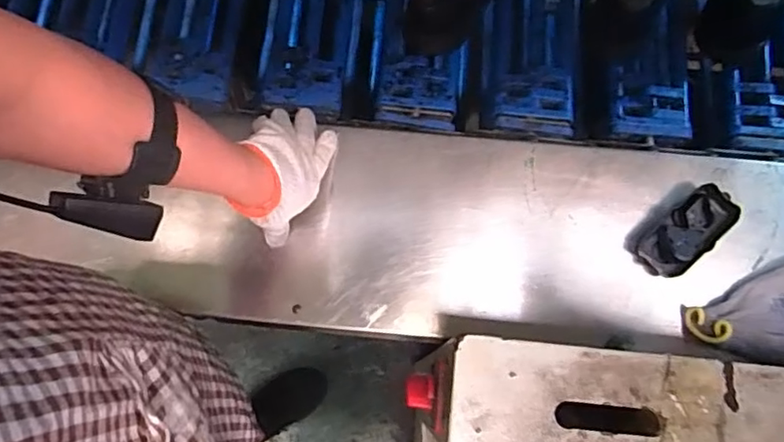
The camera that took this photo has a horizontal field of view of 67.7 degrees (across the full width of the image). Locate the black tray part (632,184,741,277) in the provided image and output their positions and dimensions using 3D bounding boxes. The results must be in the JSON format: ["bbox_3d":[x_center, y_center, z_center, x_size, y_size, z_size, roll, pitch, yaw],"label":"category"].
[{"bbox_3d":[0.311,0.013,0.616,0.109,0.025,0.051,-39,79,-9],"label":"black tray part"}]

